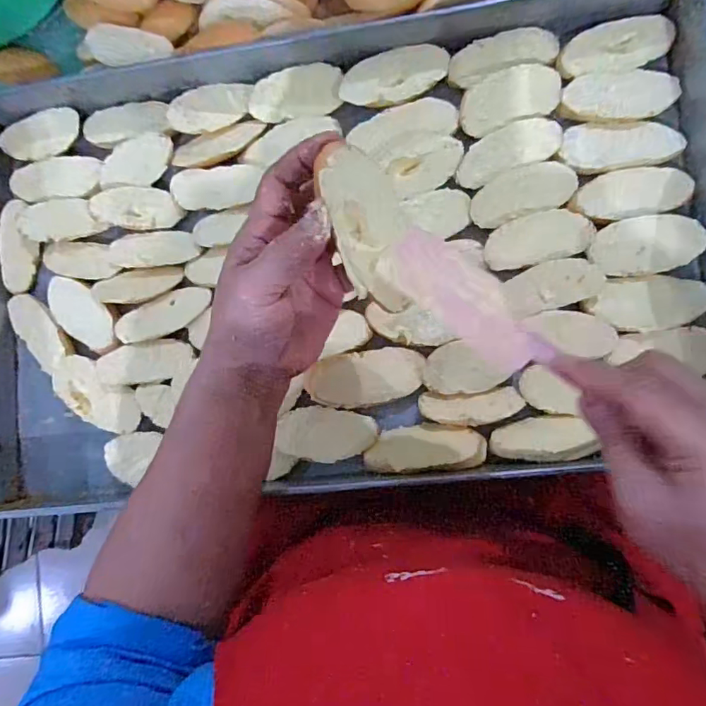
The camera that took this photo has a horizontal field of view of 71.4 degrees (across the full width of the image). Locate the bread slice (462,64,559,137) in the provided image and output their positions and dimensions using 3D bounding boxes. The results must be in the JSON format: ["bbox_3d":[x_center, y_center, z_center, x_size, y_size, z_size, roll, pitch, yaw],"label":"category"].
[{"bbox_3d":[0.127,-0.206,0.397,0.080,0.008,0.043,-17,84,5],"label":"bread slice"}]

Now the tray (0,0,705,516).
[{"bbox_3d":[-0.022,-0.077,0.407,0.620,0.046,0.374,-8,85,6],"label":"tray"}]

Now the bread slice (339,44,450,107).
[{"bbox_3d":[0.034,-0.231,0.410,0.089,0.009,0.041,-11,85,5],"label":"bread slice"}]

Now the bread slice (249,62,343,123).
[{"bbox_3d":[-0.050,-0.224,0.423,0.079,0.011,0.039,-9,85,6],"label":"bread slice"}]

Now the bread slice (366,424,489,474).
[{"bbox_3d":[0.054,0.073,0.381,0.090,0.008,0.040,-9,49,8],"label":"bread slice"}]

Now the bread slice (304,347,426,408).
[{"bbox_3d":[0.009,0.021,0.397,0.095,0.008,0.043,-9,85,6],"label":"bread slice"}]

